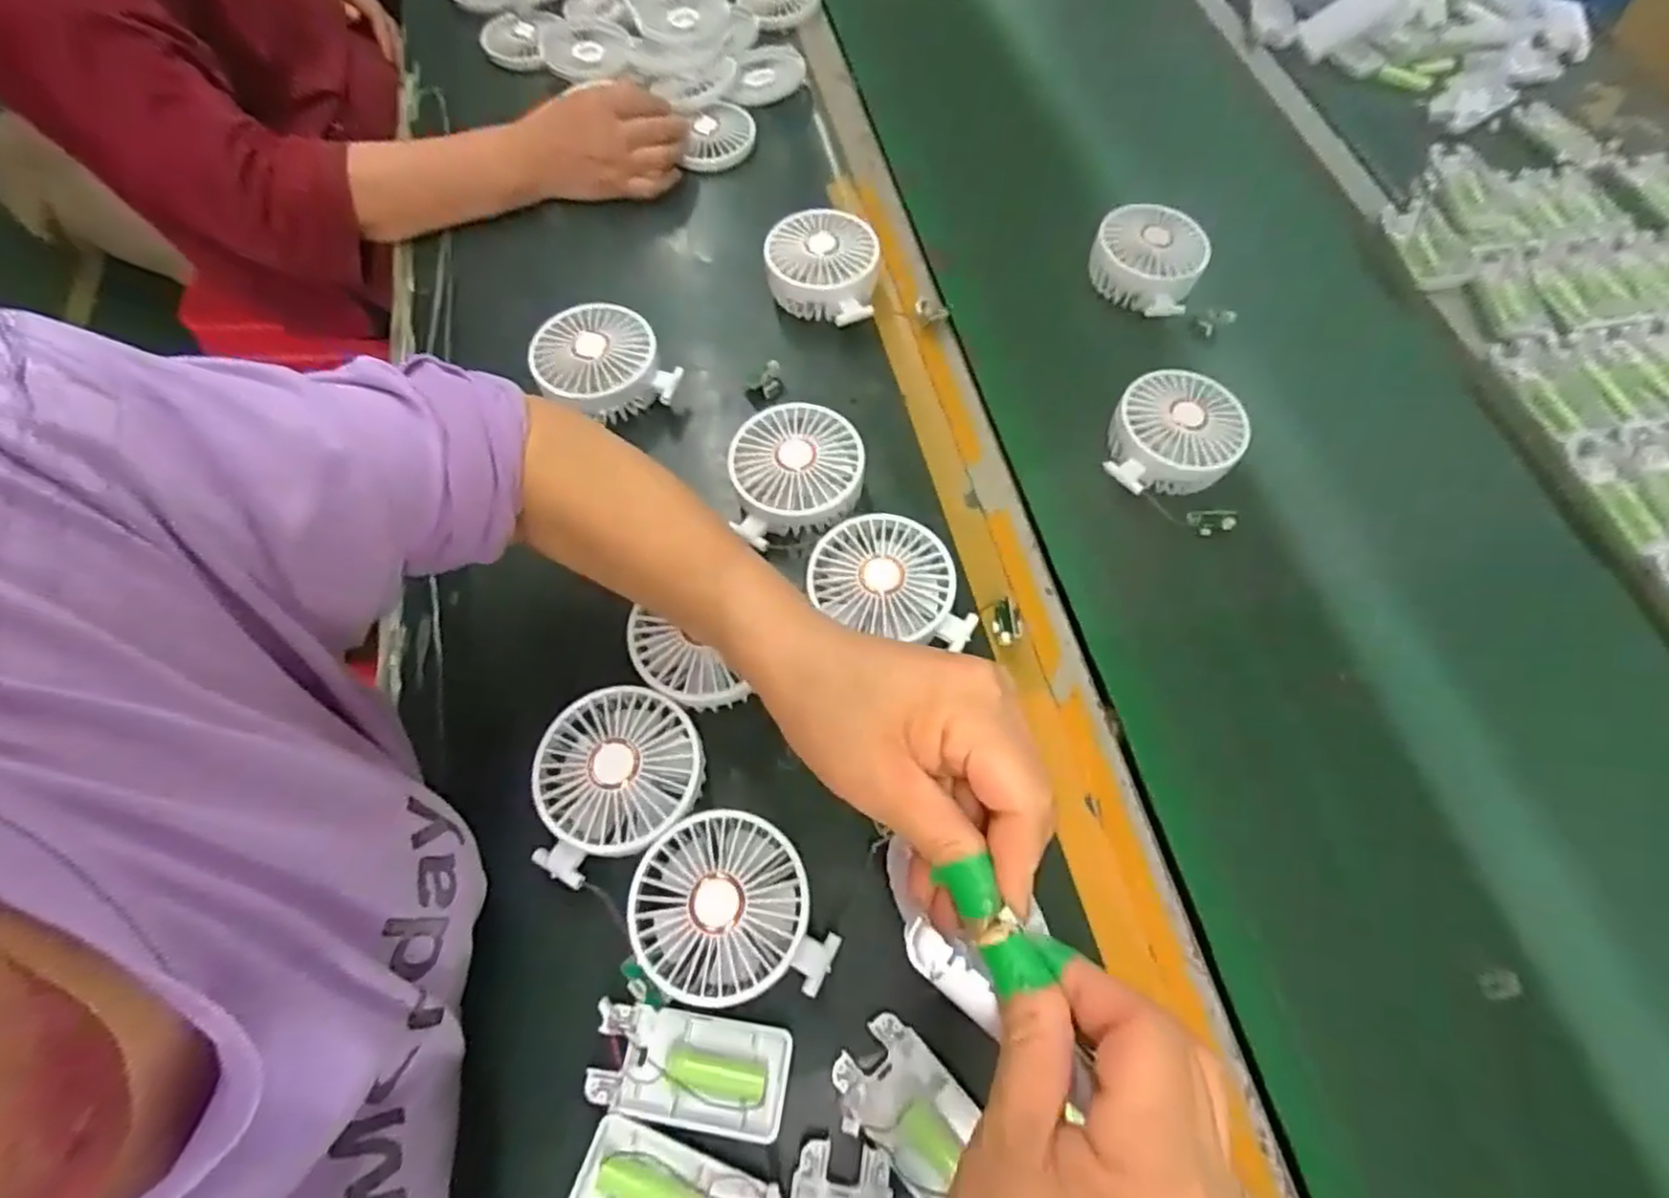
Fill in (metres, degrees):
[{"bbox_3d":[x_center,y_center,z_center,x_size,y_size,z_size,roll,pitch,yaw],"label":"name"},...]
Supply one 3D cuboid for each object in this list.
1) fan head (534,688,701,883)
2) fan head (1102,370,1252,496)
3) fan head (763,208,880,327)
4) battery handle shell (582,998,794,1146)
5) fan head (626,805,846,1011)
[{"bbox_3d":[-0.121,0.096,0.391,0.094,0.027,0.088,0,65,-1],"label":"fan head"},{"bbox_3d":[0.244,-0.119,0.512,0.084,0.036,0.091,0,65,-1],"label":"fan head"},{"bbox_3d":[-0.010,-0.264,0.565,0.089,0.037,0.091,0,65,-1],"label":"fan head"},{"bbox_3d":[-0.072,0.231,0.350,0.095,0.013,0.046,7,65,3],"label":"battery handle shell"},{"bbox_3d":[-0.053,0.155,0.360,0.093,0.030,0.086,-7,65,-4],"label":"fan head"}]

